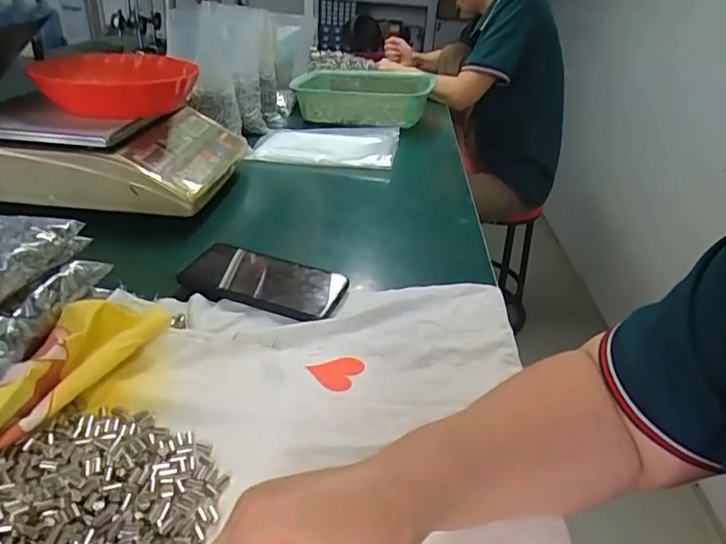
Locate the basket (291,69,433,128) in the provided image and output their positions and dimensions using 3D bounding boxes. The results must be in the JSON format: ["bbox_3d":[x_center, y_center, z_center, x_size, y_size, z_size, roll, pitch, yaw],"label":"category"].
[{"bbox_3d":[0.004,-0.395,1.154,0.278,0.073,0.264,9,31,8],"label":"basket"}]

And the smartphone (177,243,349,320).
[{"bbox_3d":[-0.100,0.007,0.530,0.159,0.012,0.075,12,32,13],"label":"smartphone"}]

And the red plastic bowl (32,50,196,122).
[{"bbox_3d":[-0.324,-0.255,0.713,0.173,0.054,0.175,4,31,-3],"label":"red plastic bowl"}]

